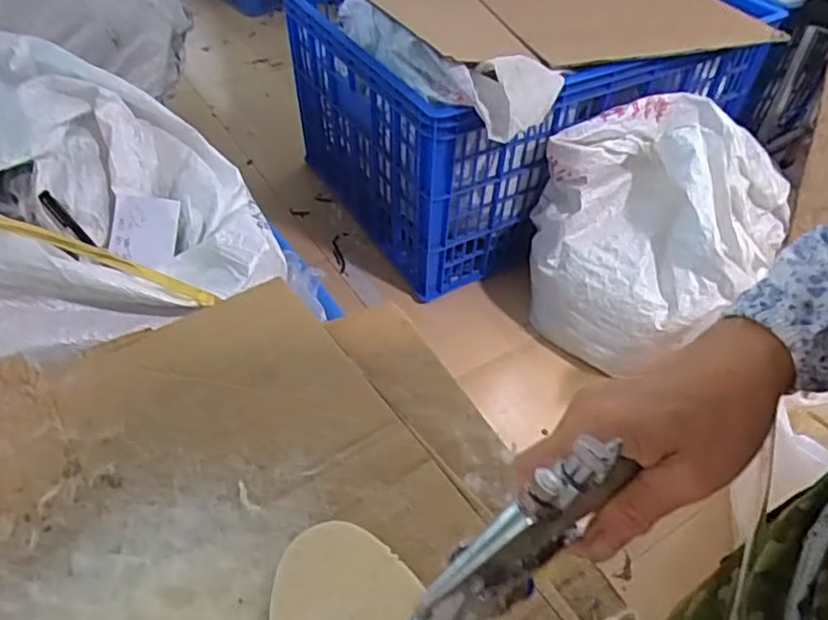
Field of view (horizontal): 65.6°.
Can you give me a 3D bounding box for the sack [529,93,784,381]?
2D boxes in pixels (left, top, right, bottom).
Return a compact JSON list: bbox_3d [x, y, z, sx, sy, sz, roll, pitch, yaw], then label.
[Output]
[{"bbox_3d":[0.515,-0.177,1.397,0.440,0.429,0.423,33,54,25],"label":"sack"}]

